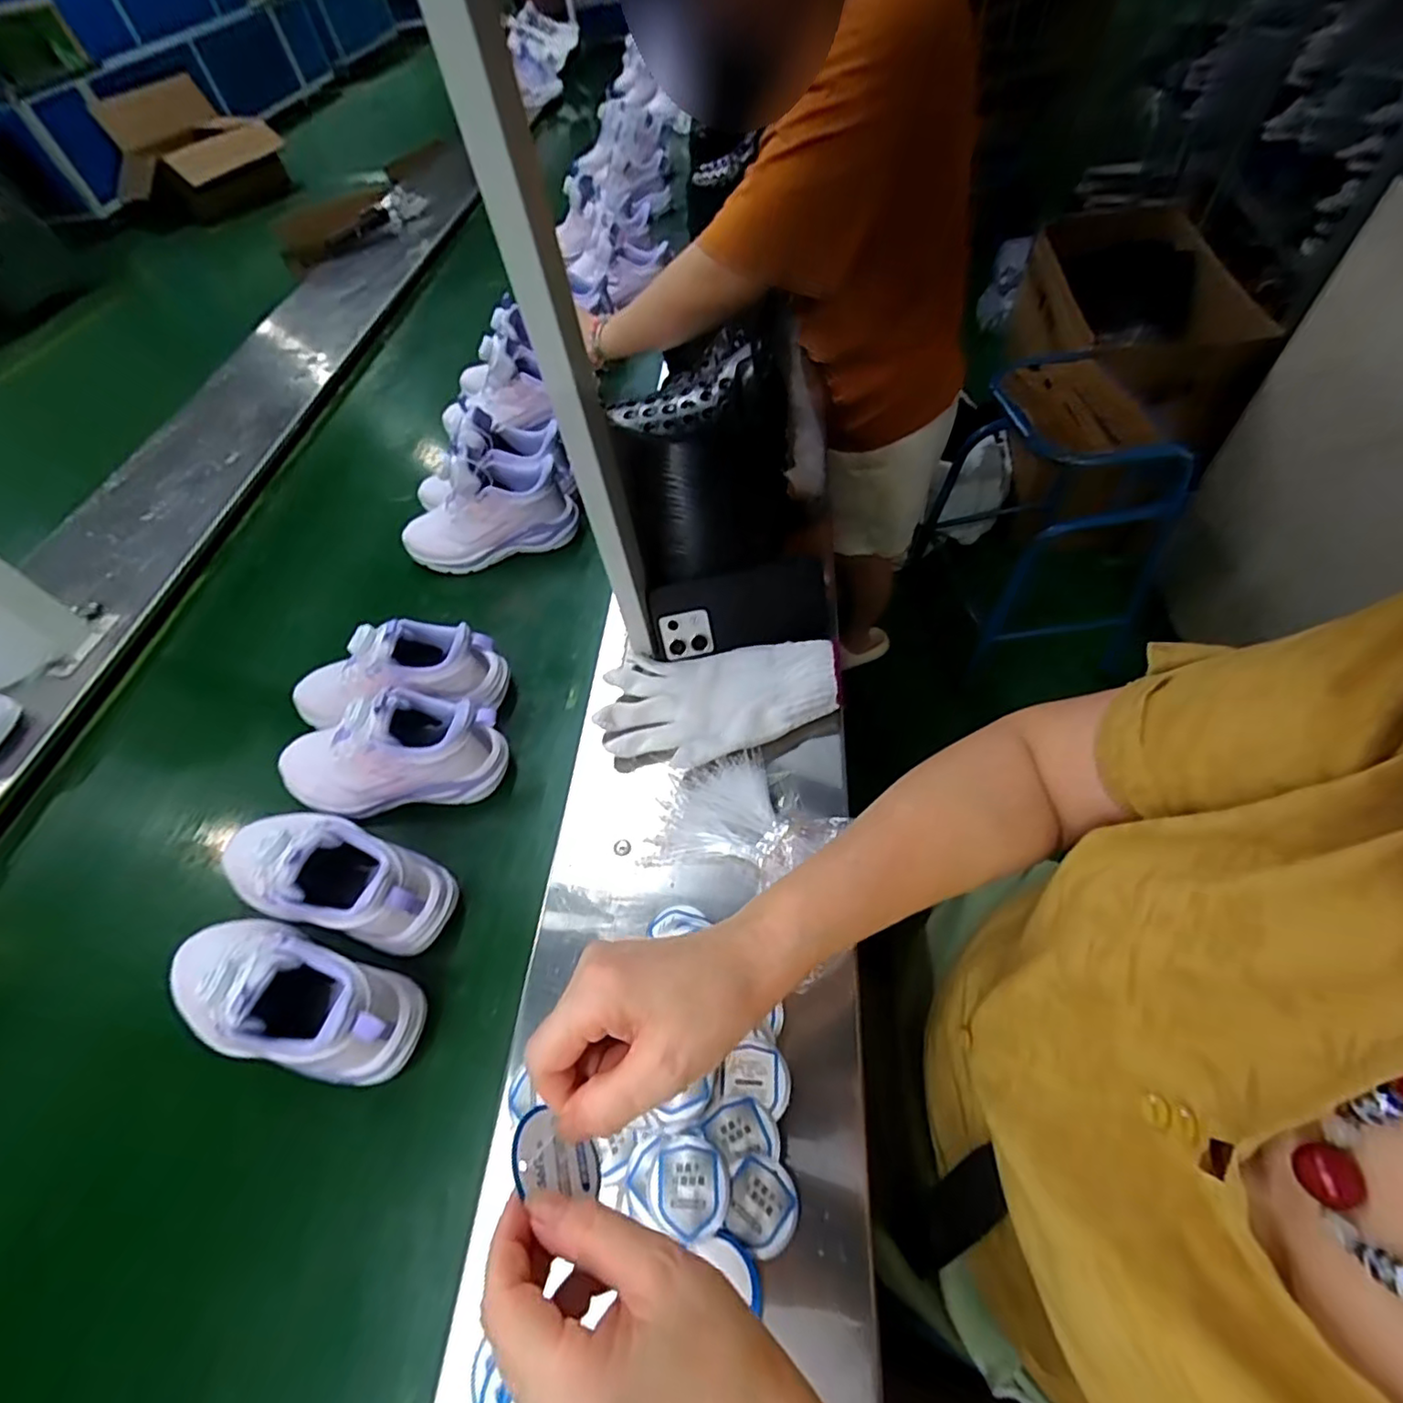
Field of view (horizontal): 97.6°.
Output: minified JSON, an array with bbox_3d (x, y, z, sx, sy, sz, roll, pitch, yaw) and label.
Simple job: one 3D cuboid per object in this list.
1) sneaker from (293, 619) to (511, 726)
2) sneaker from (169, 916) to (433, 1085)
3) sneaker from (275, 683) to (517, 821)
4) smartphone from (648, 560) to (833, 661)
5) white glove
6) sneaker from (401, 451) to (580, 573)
[{"bbox_3d":[-0.296,-0.019,0.573,0.208,0.092,0.096,-7,47,-4],"label":"sneaker"},{"bbox_3d":[-0.306,0.205,0.446,0.210,0.103,0.082,13,49,14],"label":"sneaker"},{"bbox_3d":[-0.278,0.040,0.539,0.199,0.100,0.065,-6,47,-2],"label":"sneaker"},{"bbox_3d":[0.038,-0.089,0.594,0.172,0.075,0.013,-8,8,-7],"label":"smartphone"},{"bbox_3d":[0.014,-0.003,0.549,0.212,0.053,0.124,-1,47,2],"label":"white glove"},{"bbox_3d":[-0.255,-0.227,0.730,0.208,0.123,0.070,-7,47,-3],"label":"sneaker"}]

